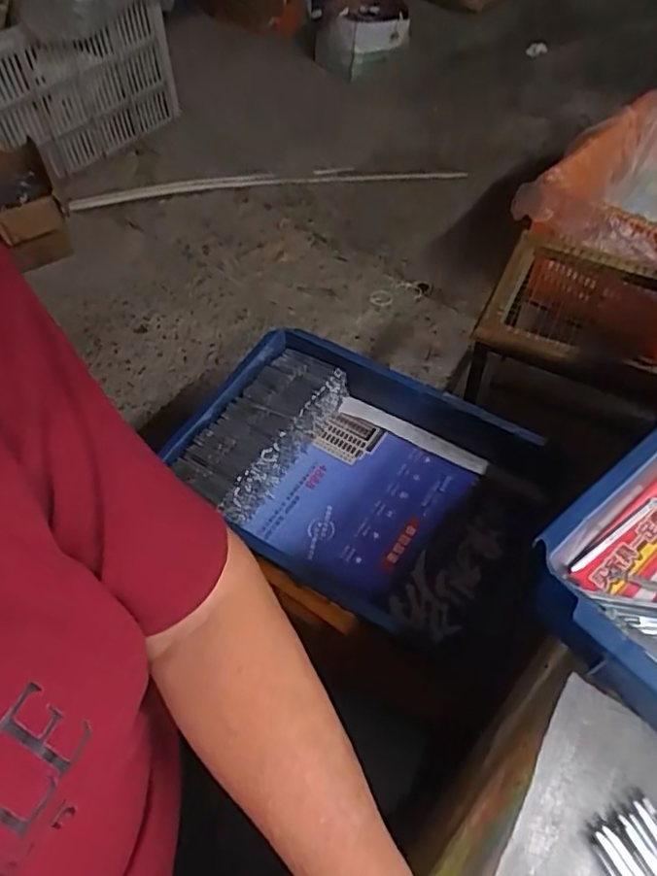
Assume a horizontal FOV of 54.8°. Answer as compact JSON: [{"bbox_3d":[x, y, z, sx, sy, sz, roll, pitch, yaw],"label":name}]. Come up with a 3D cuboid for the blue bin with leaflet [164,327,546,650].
[{"bbox_3d":[0.037,0.052,0.774,0.427,0.086,0.275,27,60,19],"label":"blue bin with leaflet"}]

